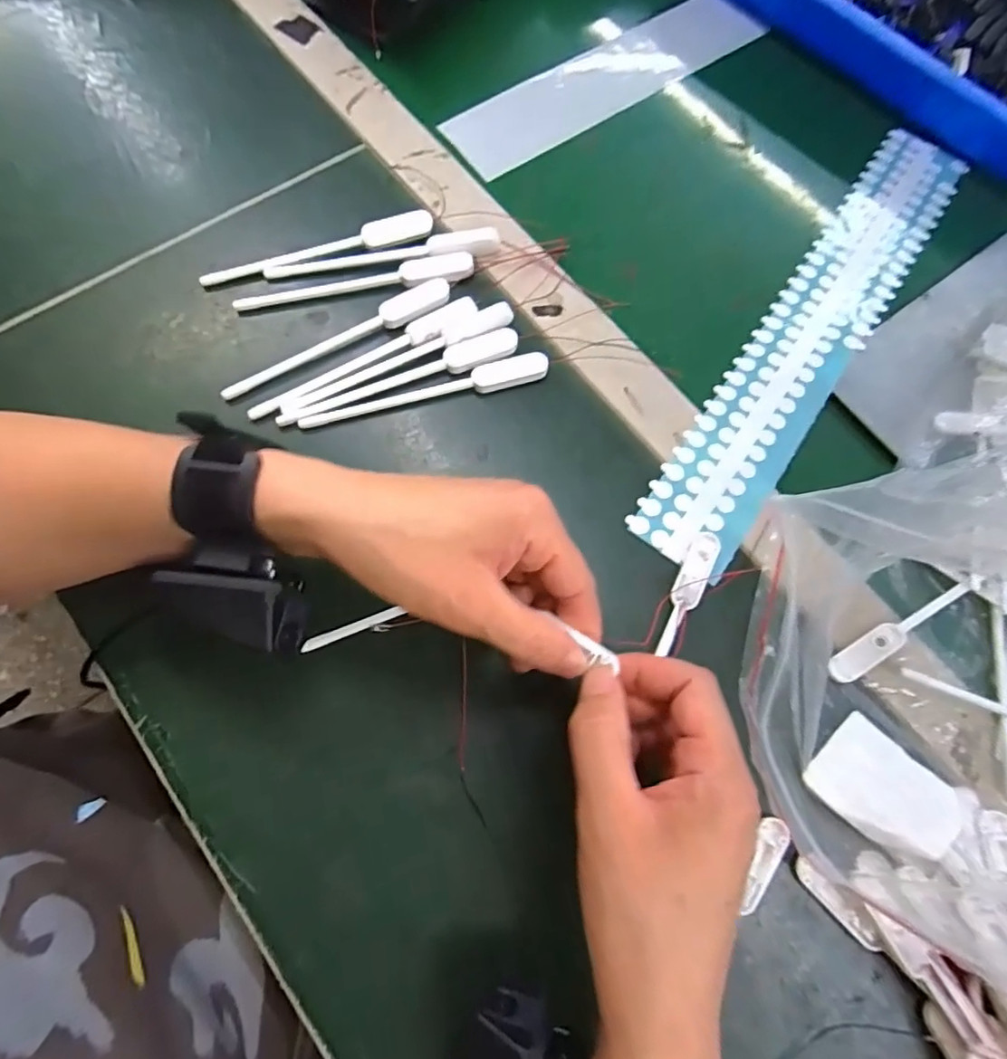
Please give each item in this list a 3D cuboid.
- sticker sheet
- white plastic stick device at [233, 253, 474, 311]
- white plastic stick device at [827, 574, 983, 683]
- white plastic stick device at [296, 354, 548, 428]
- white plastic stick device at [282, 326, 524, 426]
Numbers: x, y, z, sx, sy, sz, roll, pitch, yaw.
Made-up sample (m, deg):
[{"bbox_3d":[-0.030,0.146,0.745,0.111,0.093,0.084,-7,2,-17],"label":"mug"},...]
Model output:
[{"bbox_3d":[0.201,-0.131,0.376,0.059,0.007,0.378,35,74,8],"label":"sticker sheet"},{"bbox_3d":[-0.091,-0.152,0.362,0.145,0.011,0.019,-7,72,-5],"label":"white plastic stick device"},{"bbox_3d":[0.212,0.050,0.307,0.097,0.006,0.015,-29,76,-11],"label":"white plastic stick device"},{"bbox_3d":[-0.045,-0.081,0.340,0.144,0.009,0.015,-12,73,-6],"label":"white plastic stick device"},{"bbox_3d":[-0.059,-0.088,0.340,0.144,0.005,0.018,-20,74,-9],"label":"white plastic stick device"}]

